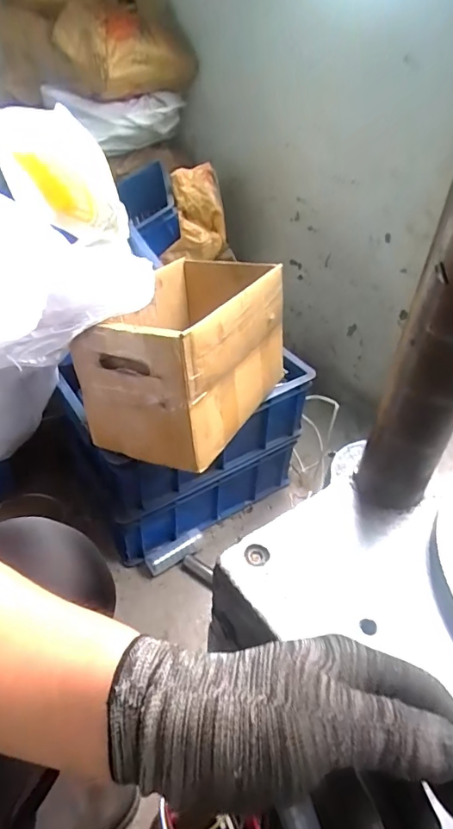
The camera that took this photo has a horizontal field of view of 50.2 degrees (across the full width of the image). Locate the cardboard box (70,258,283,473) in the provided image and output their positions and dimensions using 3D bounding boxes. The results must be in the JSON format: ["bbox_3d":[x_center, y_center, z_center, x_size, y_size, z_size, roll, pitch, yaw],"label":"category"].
[{"bbox_3d":[-0.050,-0.114,0.733,0.225,0.188,0.339,17,44,15],"label":"cardboard box"}]

